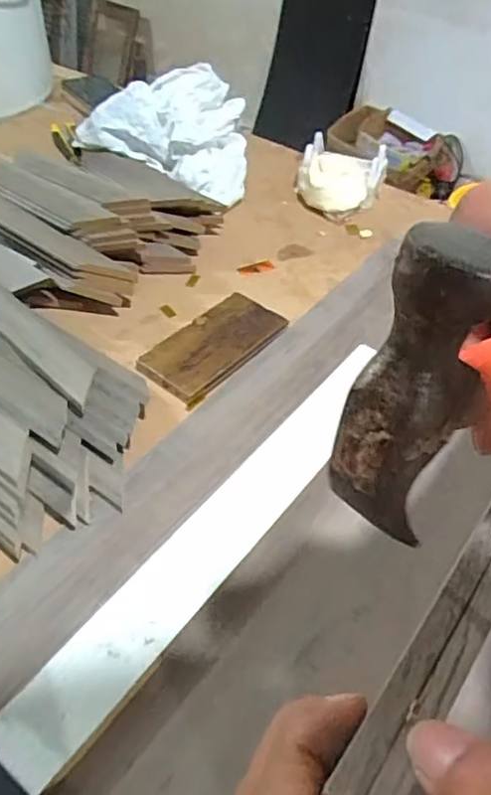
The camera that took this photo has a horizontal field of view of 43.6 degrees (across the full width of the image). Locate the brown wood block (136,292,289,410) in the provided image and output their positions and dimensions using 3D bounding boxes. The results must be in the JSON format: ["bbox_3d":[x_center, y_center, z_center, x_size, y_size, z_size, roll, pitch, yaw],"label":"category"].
[{"bbox_3d":[-0.030,-0.056,0.634,0.080,0.014,0.155,34,53,26],"label":"brown wood block"}]

